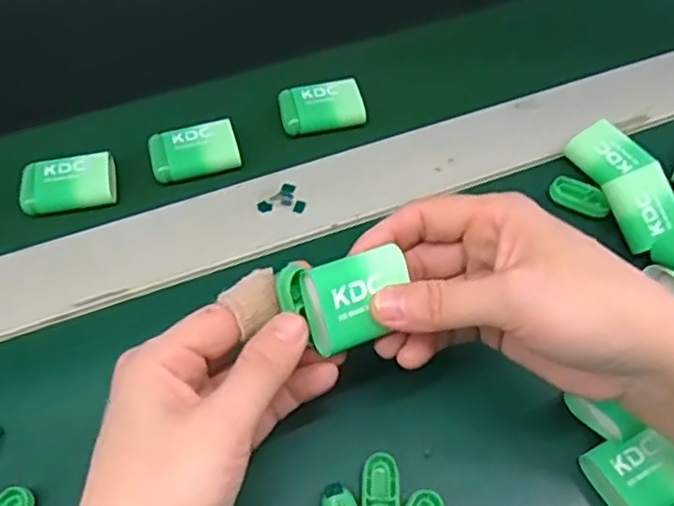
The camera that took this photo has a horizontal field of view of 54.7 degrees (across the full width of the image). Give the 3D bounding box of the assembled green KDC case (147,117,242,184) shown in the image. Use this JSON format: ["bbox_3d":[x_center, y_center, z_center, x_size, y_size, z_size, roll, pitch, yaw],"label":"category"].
[{"bbox_3d":[-0.085,-0.062,0.386,0.050,0.012,0.032,-15,59,-10],"label":"assembled green KDC case"}]

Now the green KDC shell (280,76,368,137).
[{"bbox_3d":[-0.010,-0.092,0.407,0.051,0.011,0.033,-13,58,-9],"label":"green KDC shell"}]

